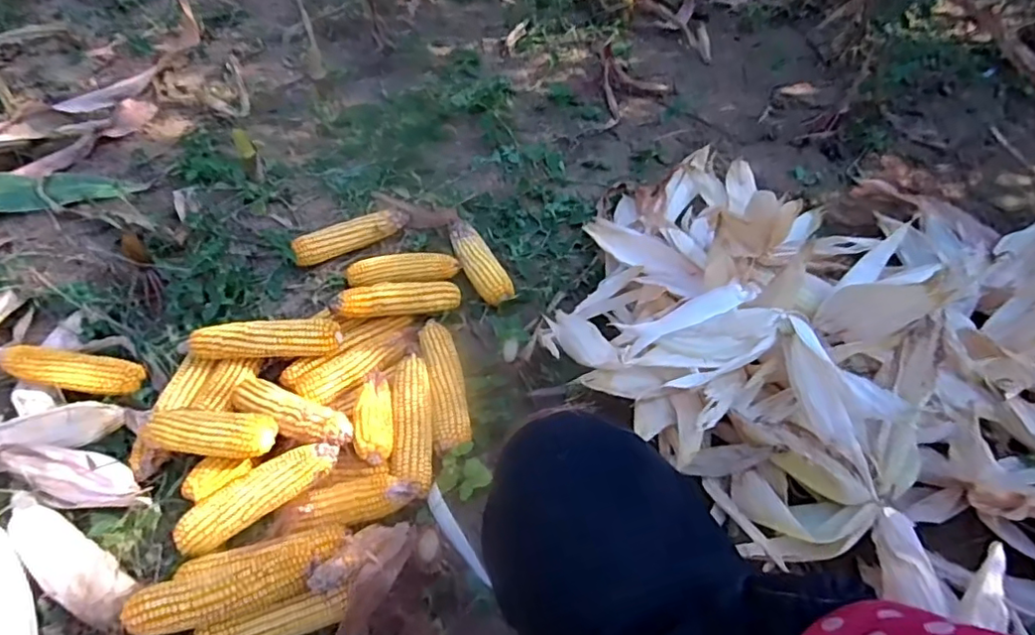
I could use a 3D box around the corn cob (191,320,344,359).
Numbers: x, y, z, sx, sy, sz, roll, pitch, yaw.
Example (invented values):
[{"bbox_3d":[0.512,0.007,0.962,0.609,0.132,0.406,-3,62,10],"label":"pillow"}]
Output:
[{"bbox_3d":[-0.358,0.031,0.837,0.209,0.042,0.044,-3,52,-3],"label":"corn cob"}]

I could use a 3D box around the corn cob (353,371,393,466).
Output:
[{"bbox_3d":[-0.186,0.125,0.771,0.049,0.038,0.129,-5,52,-4],"label":"corn cob"}]

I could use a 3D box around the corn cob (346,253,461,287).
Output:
[{"bbox_3d":[-0.190,-0.078,0.989,0.183,0.040,0.047,1,52,0],"label":"corn cob"}]

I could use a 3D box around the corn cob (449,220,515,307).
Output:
[{"bbox_3d":[-0.068,-0.092,1.007,0.057,0.044,0.197,-22,56,-16],"label":"corn cob"}]

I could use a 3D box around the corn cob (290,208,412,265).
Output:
[{"bbox_3d":[-0.292,-0.145,1.055,0.211,0.050,0.047,-30,58,-21],"label":"corn cob"}]

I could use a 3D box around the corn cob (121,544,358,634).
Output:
[{"bbox_3d":[-0.289,0.291,0.639,0.225,0.064,0.056,-12,53,-9],"label":"corn cob"}]

